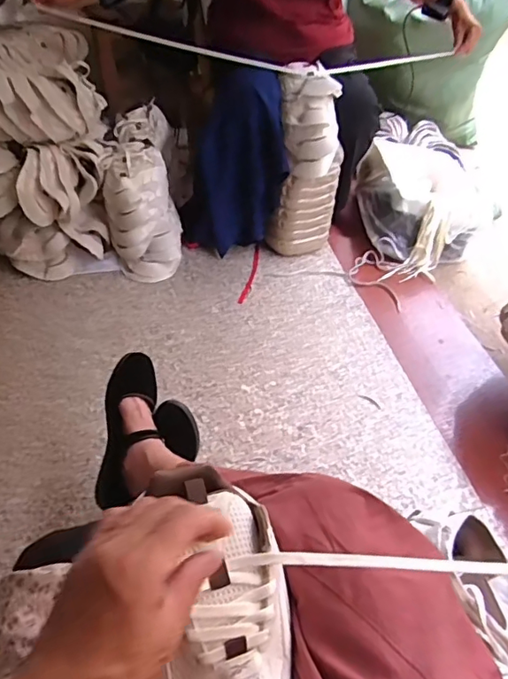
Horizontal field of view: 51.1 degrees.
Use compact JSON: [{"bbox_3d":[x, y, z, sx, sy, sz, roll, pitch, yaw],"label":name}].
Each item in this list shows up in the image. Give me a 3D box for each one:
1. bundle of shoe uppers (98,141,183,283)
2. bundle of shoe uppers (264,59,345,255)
[{"bbox_3d":[-0.282,-0.326,1.355,0.118,0.341,0.164,0,19,34],"label":"bundle of shoe uppers"},{"bbox_3d":[0.132,-0.421,1.331,0.168,0.438,0.160,7,44,4],"label":"bundle of shoe uppers"}]

